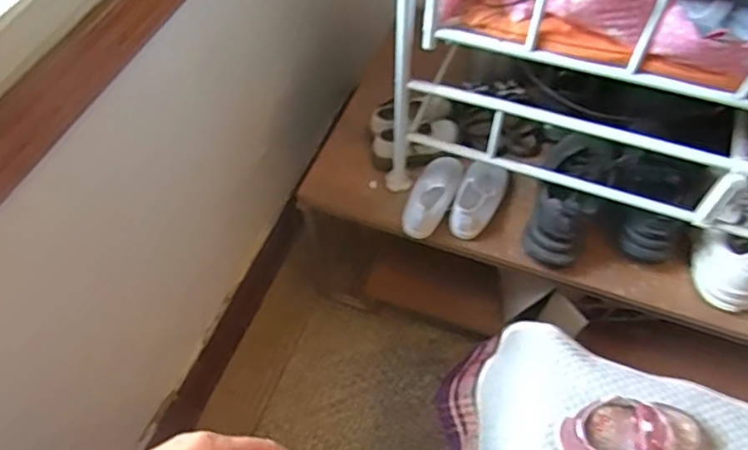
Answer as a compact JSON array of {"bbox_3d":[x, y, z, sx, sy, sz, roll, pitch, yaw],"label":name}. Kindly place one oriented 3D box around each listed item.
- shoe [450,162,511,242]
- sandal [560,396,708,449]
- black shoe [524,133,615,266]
[{"bbox_3d":[0.194,-0.051,1.058,0.077,0.045,0.163,17,58,13],"label":"shoe"},{"bbox_3d":[0.321,0.258,0.701,0.176,0.079,0.068,1,56,3],"label":"sandal"},{"bbox_3d":[0.346,-0.068,1.005,0.104,0.120,0.268,19,59,14],"label":"black shoe"}]

